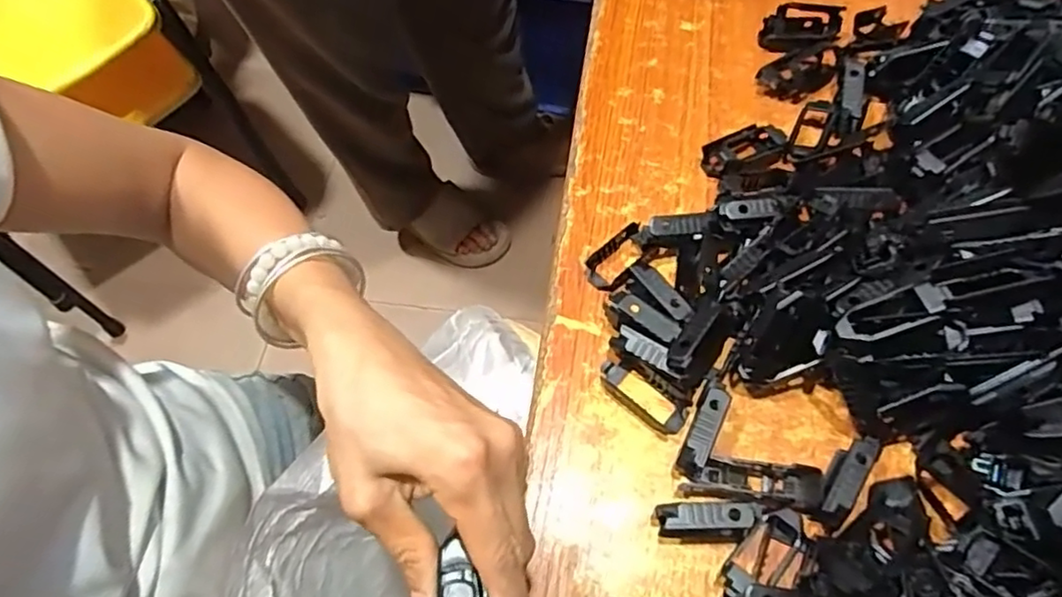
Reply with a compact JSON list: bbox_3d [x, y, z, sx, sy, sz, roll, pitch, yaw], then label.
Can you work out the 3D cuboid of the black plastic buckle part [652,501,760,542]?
[{"bbox_3d":[0.083,0.106,0.300,0.046,0.024,0.014,-2,63,3],"label":"black plastic buckle part"}]

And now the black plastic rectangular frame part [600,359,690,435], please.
[{"bbox_3d":[0.060,0.051,0.340,0.051,0.007,0.024,37,71,20],"label":"black plastic rectangular frame part"}]

